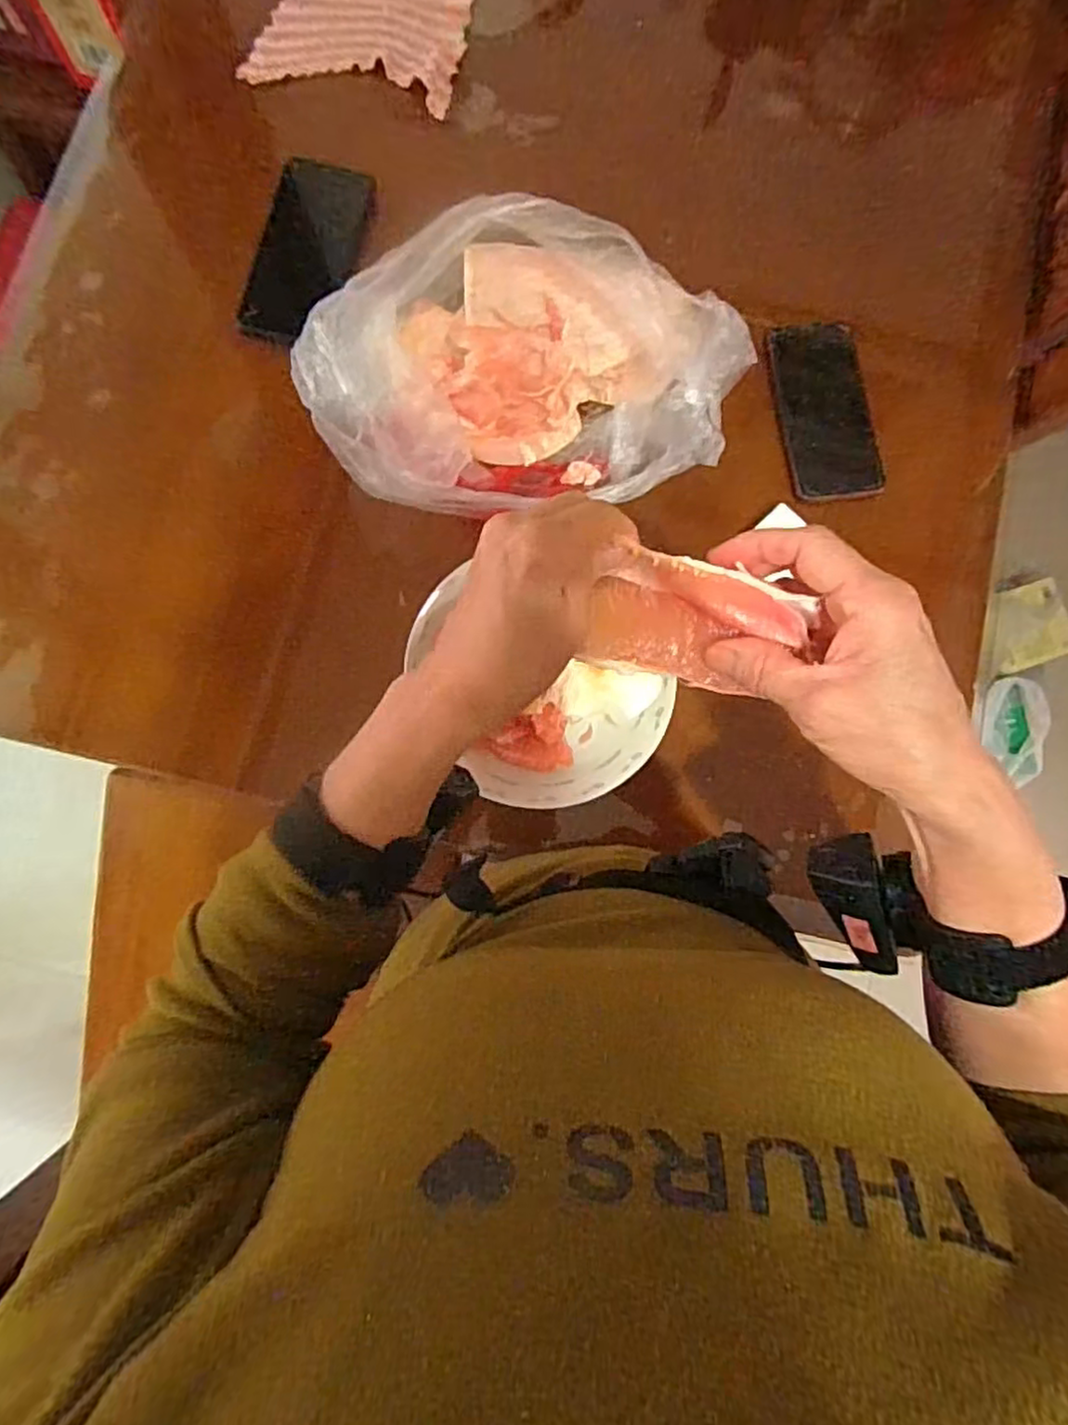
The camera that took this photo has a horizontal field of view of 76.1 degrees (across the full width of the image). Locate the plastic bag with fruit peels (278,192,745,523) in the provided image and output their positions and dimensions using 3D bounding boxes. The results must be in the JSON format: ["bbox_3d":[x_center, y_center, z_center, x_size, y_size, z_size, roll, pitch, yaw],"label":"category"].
[{"bbox_3d":[-0.016,-0.256,0.479,0.257,0.170,0.194,4,81,-3],"label":"plastic bag with fruit peels"}]

